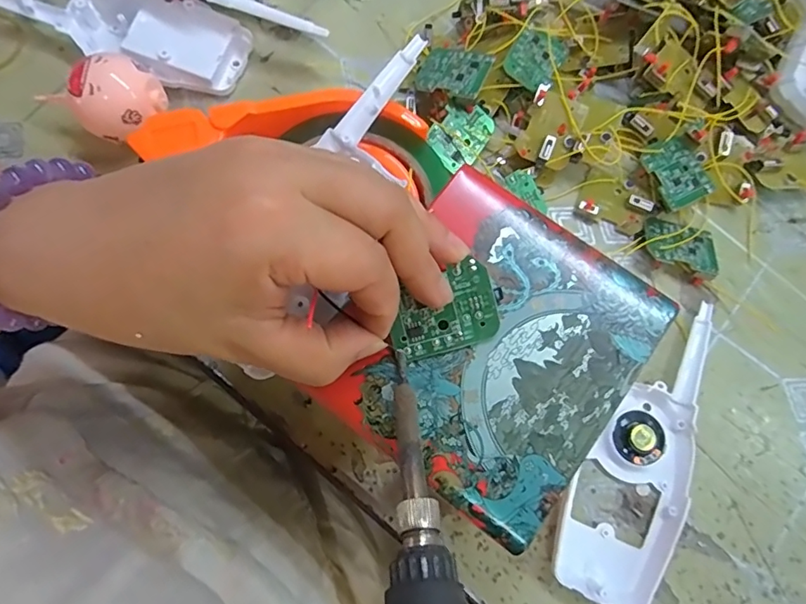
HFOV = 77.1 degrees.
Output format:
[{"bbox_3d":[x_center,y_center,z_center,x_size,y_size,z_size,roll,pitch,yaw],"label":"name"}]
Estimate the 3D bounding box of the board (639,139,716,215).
[{"bbox_3d":[0.165,-0.077,0.305,0.032,0.010,0.039,-26,79,-7],"label":"board"}]

